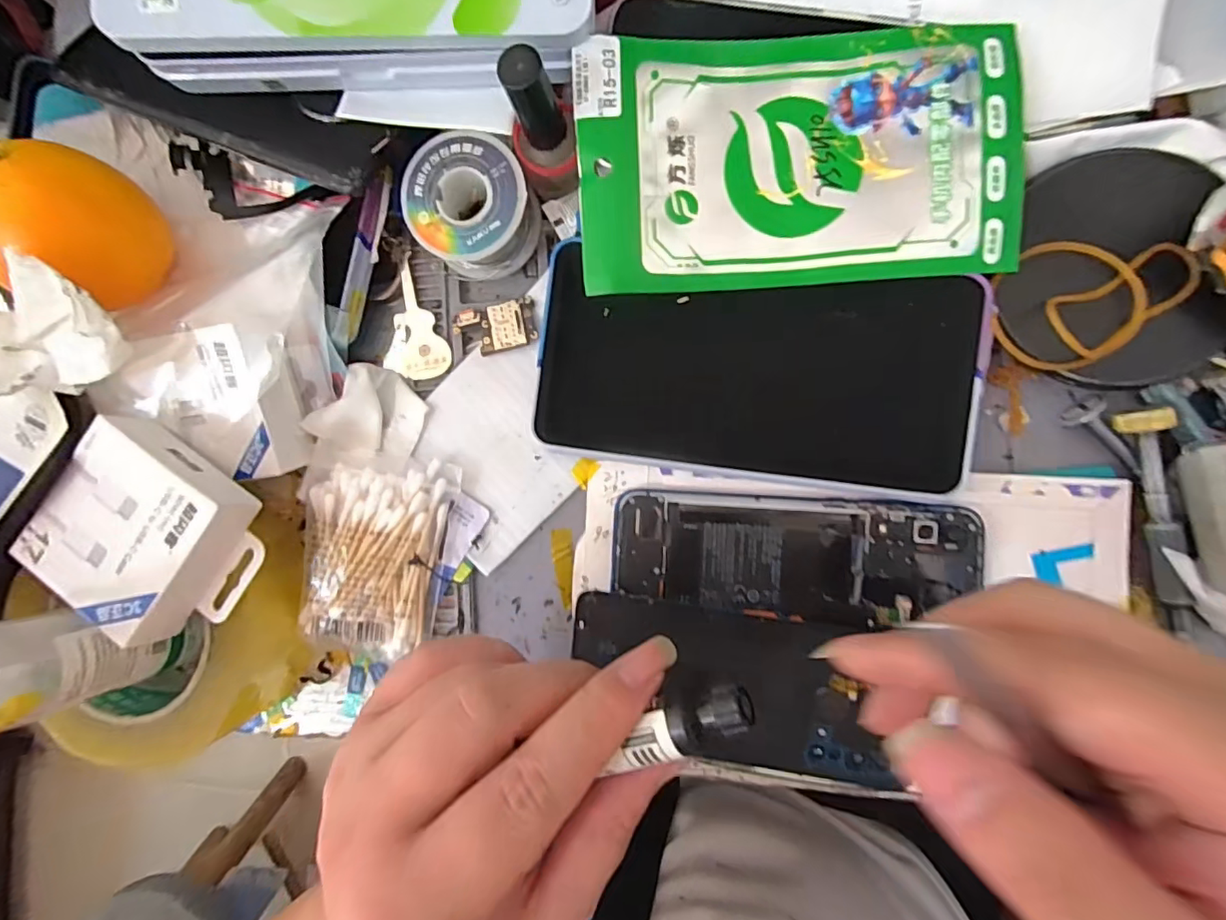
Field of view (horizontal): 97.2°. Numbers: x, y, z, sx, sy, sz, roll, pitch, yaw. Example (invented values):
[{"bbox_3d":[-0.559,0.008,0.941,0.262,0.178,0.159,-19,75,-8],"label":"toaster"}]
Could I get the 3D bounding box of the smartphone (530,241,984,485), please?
[{"bbox_3d":[0.060,-0.040,0.241,0.185,0.014,0.088,8,89,6],"label":"smartphone"}]

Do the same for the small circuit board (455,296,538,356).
[{"bbox_3d":[-0.057,-0.064,0.264,0.040,0.005,0.023,-11,87,5],"label":"small circuit board"}]

